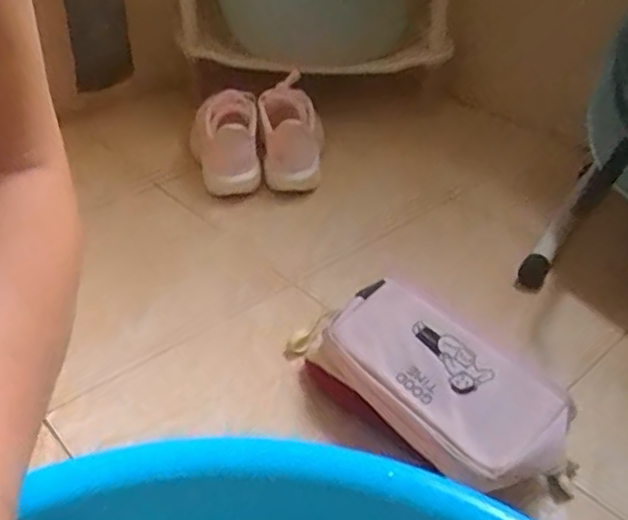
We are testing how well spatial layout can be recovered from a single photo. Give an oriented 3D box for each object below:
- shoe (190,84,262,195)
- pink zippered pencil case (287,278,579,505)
[{"bbox_3d":[-0.128,-0.162,0.917,0.097,0.112,0.122,-4,36,-7],"label":"shoe"},{"bbox_3d":[0.095,0.108,0.578,0.113,0.085,0.272,-24,43,-30],"label":"pink zippered pencil case"}]

